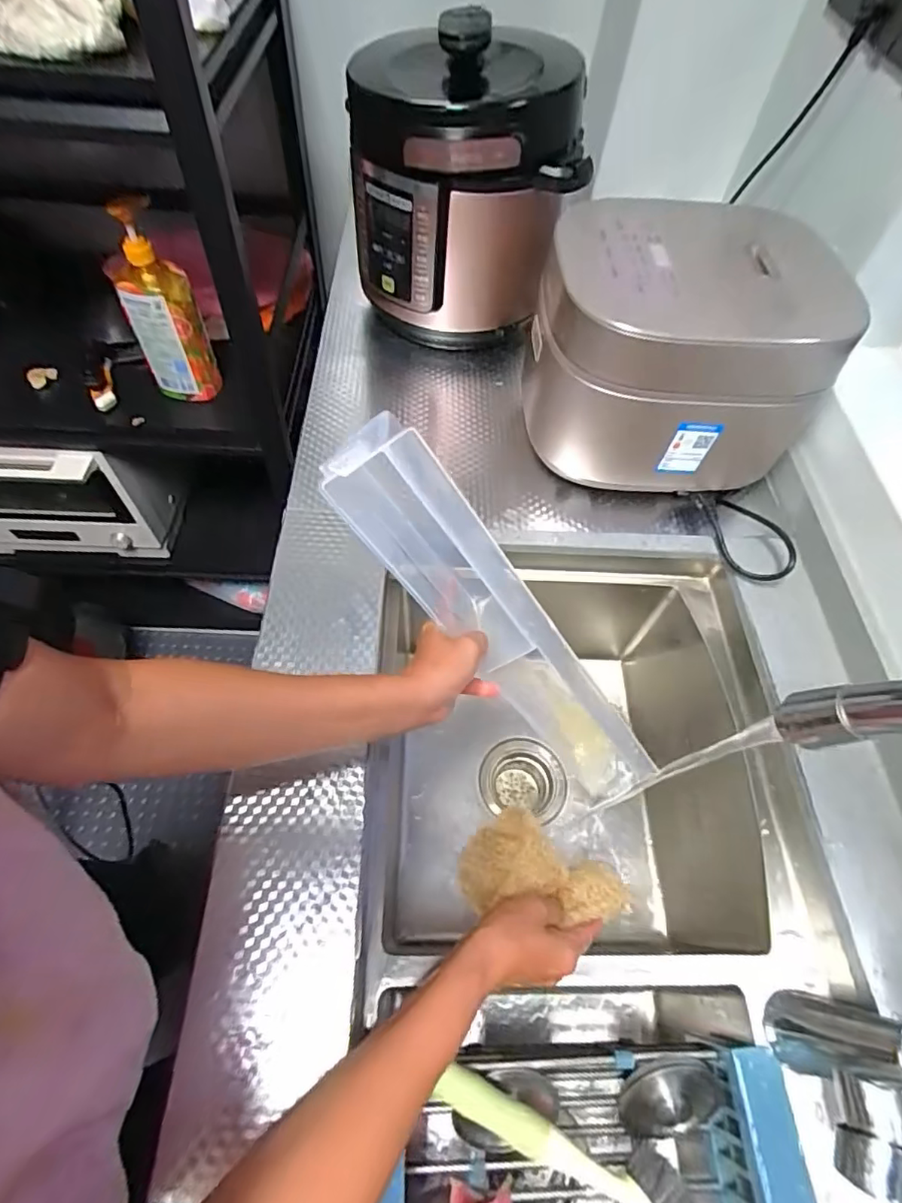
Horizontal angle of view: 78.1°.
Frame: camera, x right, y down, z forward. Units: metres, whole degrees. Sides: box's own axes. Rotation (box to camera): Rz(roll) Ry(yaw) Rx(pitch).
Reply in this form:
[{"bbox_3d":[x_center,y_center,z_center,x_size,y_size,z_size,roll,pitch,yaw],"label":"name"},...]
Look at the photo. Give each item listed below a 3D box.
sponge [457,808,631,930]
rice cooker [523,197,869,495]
[{"bbox_3d":[0.090,0.233,0.476,0.158,0.053,0.073,23,57,-17],"label":"sponge"},{"bbox_3d":[0.233,-0.261,0.624,0.269,0.231,0.222,6,58,-1],"label":"rice cooker"}]

